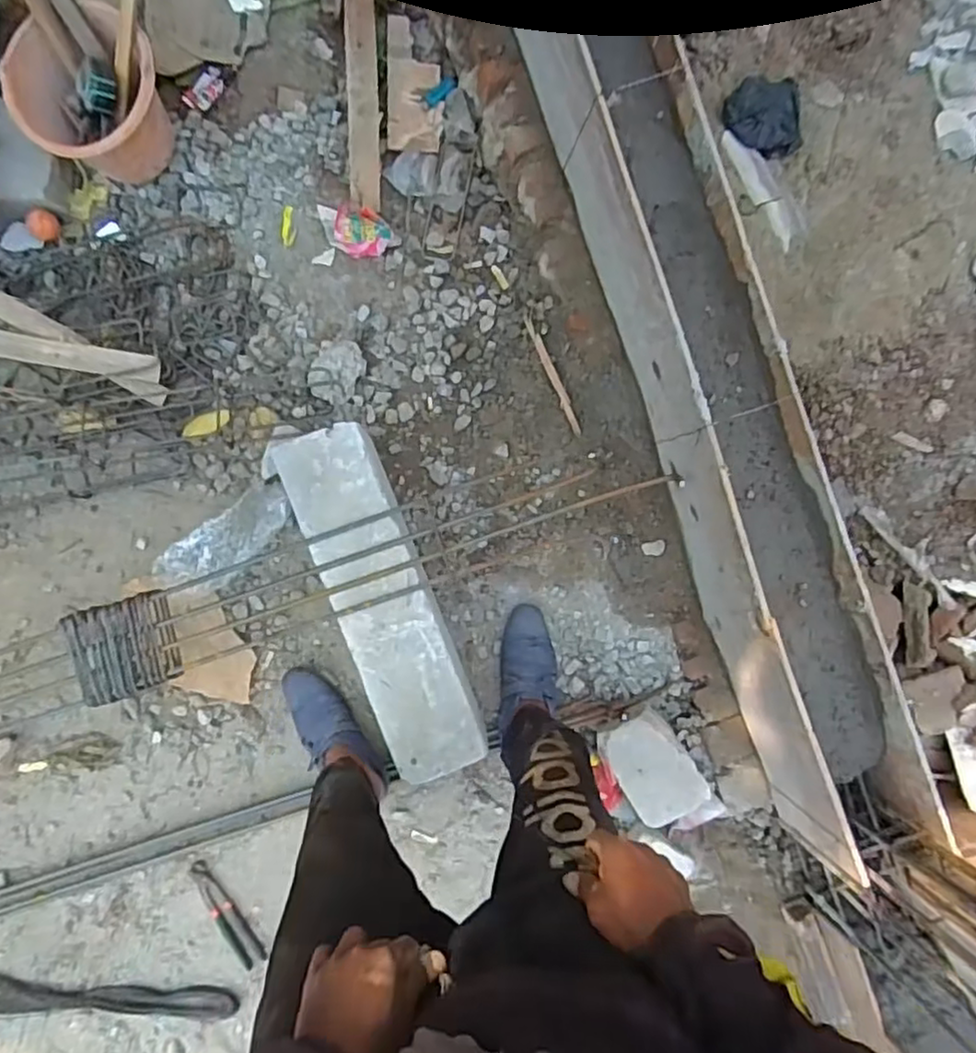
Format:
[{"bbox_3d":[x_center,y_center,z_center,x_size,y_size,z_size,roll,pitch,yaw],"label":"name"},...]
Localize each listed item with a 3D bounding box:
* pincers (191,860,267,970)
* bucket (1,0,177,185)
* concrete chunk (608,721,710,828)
[{"bbox_3d":[-0.503,0.741,1.240,0.050,0.013,0.222,-34,94,-4],"label":"pincers"},{"bbox_3d":[-0.679,-0.734,1.129,0.222,0.177,0.231,0,90,-3],"label":"bucket"},{"bbox_3d":[0.310,0.449,1.220,0.135,0.050,0.193,-33,88,16],"label":"concrete chunk"}]

